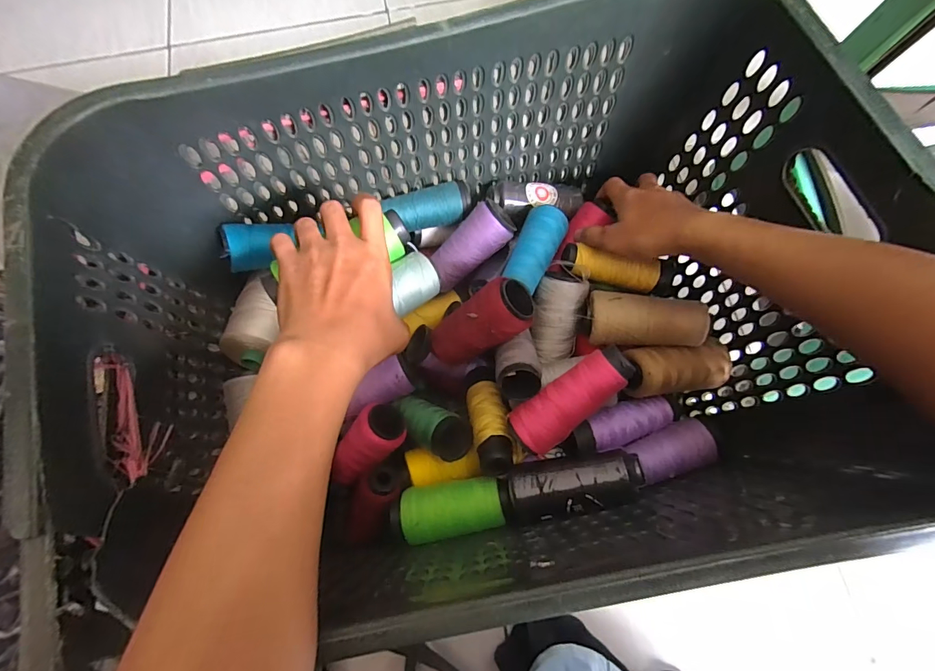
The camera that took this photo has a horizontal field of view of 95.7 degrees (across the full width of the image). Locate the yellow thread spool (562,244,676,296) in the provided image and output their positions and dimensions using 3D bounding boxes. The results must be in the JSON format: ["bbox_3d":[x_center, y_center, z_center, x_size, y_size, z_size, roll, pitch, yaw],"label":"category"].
[{"bbox_3d":[0.157,-0.065,0.443,0.114,0.037,0.033,13,74,-4],"label":"yellow thread spool"}]

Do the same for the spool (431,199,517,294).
[{"bbox_3d":[0.003,-0.094,0.461,0.102,0.041,0.043,-44,76,19],"label":"spool"}]

